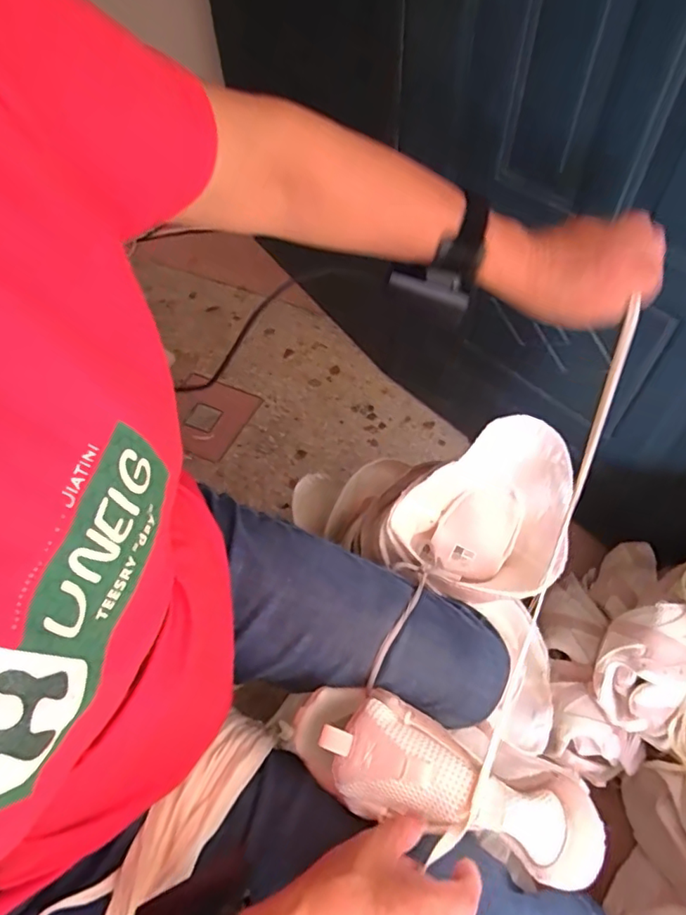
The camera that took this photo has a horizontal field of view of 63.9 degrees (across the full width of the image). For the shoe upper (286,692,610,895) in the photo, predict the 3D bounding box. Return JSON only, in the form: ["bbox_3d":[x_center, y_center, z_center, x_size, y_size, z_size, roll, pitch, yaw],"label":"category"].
[{"bbox_3d":[0.066,0.237,0.408,0.230,0.058,0.078,14,58,21],"label":"shoe upper"}]

